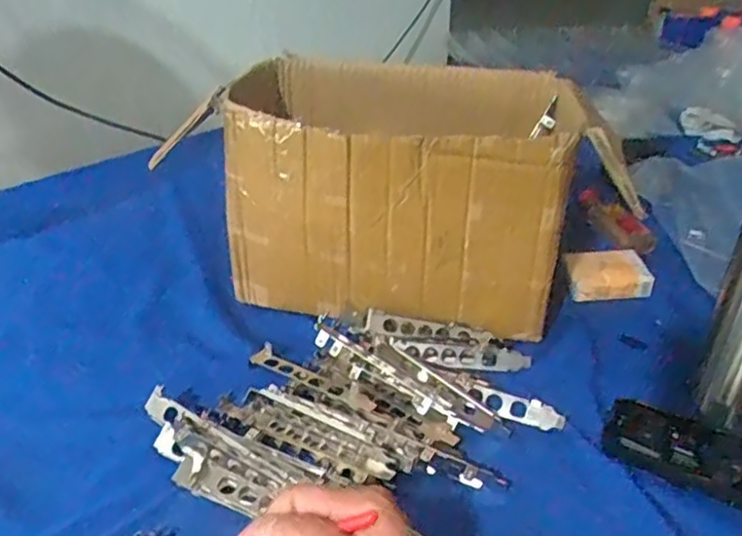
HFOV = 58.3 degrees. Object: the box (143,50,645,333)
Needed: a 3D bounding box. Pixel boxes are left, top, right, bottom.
[{"bbox_3d":[0.034,-0.078,0.640,0.351,0.189,0.233,7,33,11],"label":"box"}]

